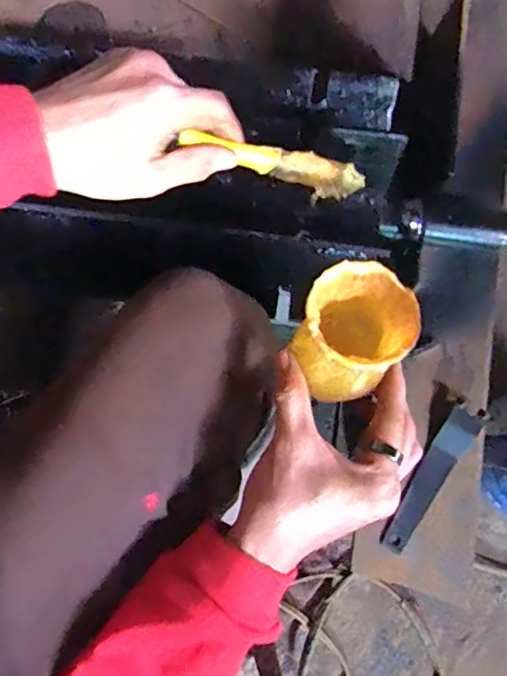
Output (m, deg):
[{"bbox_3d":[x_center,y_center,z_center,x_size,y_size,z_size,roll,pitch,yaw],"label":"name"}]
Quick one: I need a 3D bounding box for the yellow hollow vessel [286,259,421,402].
[{"bbox_3d":[0.055,-0.001,0.304,0.056,0.083,0.071,22,81,5],"label":"yellow hollow vessel"}]

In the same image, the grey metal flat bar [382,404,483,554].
[{"bbox_3d":[0.152,0.121,0.451,0.026,0.007,0.132,34,82,7],"label":"grey metal flat bar"}]

